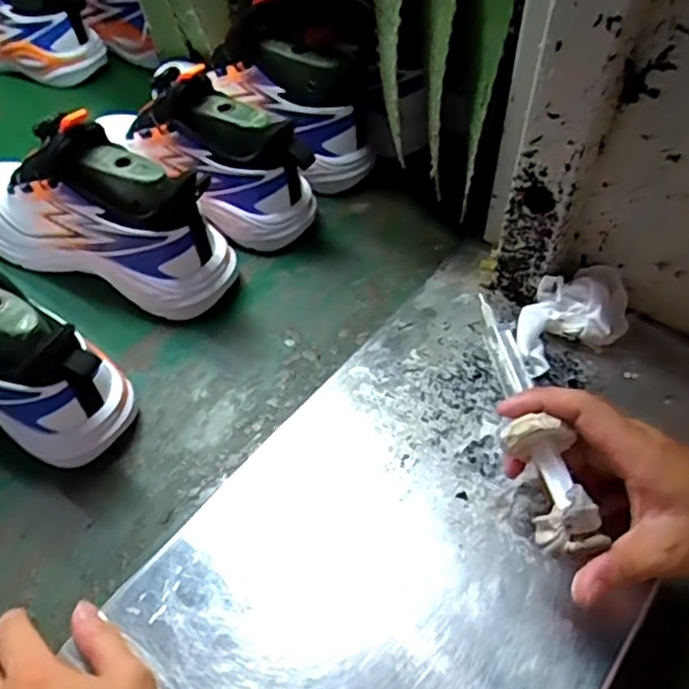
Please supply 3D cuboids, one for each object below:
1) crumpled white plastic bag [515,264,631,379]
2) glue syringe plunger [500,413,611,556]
[{"bbox_3d":[0.160,-0.022,0.463,0.095,0.034,0.056,-23,54,-16],"label":"crumpled white plastic bag"},{"bbox_3d":[0.109,0.073,0.335,0.036,0.033,0.069,-14,66,-10],"label":"glue syringe plunger"}]

